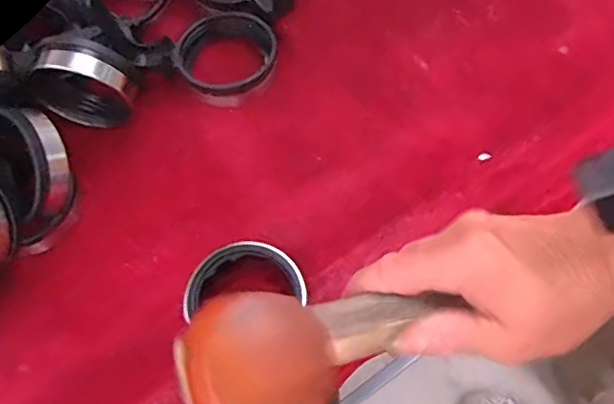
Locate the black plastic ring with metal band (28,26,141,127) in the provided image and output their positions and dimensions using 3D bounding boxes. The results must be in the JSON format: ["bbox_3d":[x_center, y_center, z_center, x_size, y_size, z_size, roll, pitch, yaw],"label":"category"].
[{"bbox_3d":[-0.150,-0.079,0.386,0.075,0.072,0.024,6,64,8],"label":"black plastic ring with metal band"}]

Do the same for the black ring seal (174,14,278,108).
[{"bbox_3d":[-0.056,-0.107,0.420,0.072,0.018,0.066,-38,84,-9],"label":"black ring seal"}]

